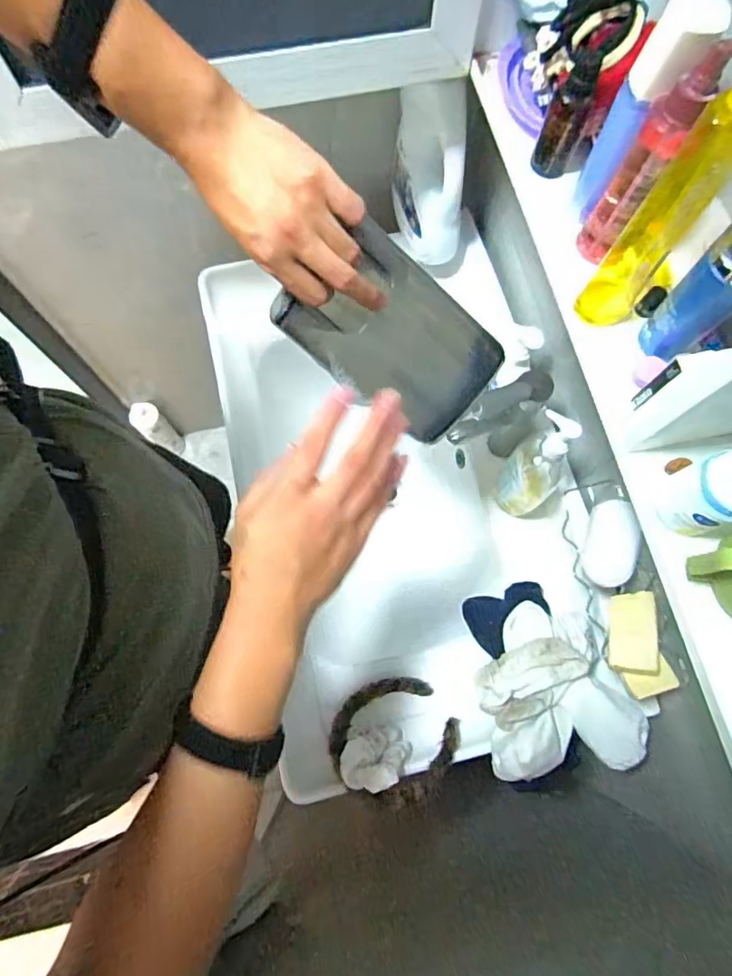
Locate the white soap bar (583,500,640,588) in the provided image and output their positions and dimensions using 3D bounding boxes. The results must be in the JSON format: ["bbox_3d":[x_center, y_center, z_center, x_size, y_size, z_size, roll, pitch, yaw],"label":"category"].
[{"bbox_3d":[0.286,0.066,0.591,0.054,0.032,0.097,8,82,28],"label":"white soap bar"}]

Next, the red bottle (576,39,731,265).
[{"bbox_3d":[0.210,-0.244,0.388,0.031,0.159,0.033,28,74,8],"label":"red bottle"}]

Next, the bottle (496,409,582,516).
[{"bbox_3d":[0.223,-0.029,0.658,0.067,0.217,0.065,0,72,-1],"label":"bottle"}]

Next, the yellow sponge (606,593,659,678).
[{"bbox_3d":[0.303,0.164,0.578,0.049,0.019,0.089,0,58,27],"label":"yellow sponge"}]

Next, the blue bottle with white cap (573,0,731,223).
[{"bbox_3d":[0.210,-0.282,0.396,0.033,0.159,0.053,-15,73,-5],"label":"blue bottle with white cap"}]

